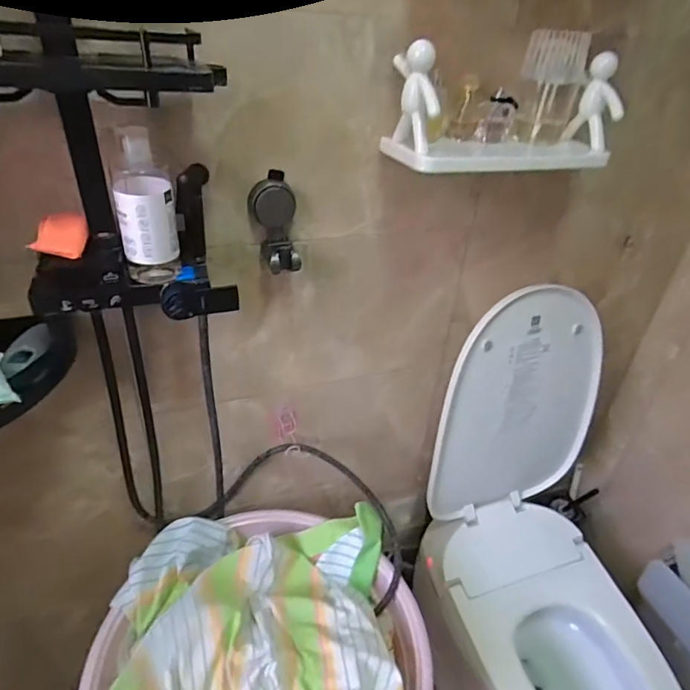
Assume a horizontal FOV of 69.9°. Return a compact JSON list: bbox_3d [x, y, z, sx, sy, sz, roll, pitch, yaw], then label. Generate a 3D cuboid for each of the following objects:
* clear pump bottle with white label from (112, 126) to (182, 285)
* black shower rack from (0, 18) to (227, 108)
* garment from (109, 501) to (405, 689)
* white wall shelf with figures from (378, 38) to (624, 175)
[{"bbox_3d":[-0.237,-0.157,0.592,0.067,0.181,0.050,-7,36,-20],"label":"clear pump bottle with white label"},{"bbox_3d":[-0.262,-0.274,0.474,0.279,0.069,0.092,-9,37,-22],"label":"black shower rack"},{"bbox_3d":[-0.139,0.490,0.793,0.493,0.122,0.506,4,34,-5],"label":"garment"},{"bbox_3d":[0.230,-0.323,0.710,0.323,0.164,0.119,-5,35,-18],"label":"white wall shelf with figures"}]

